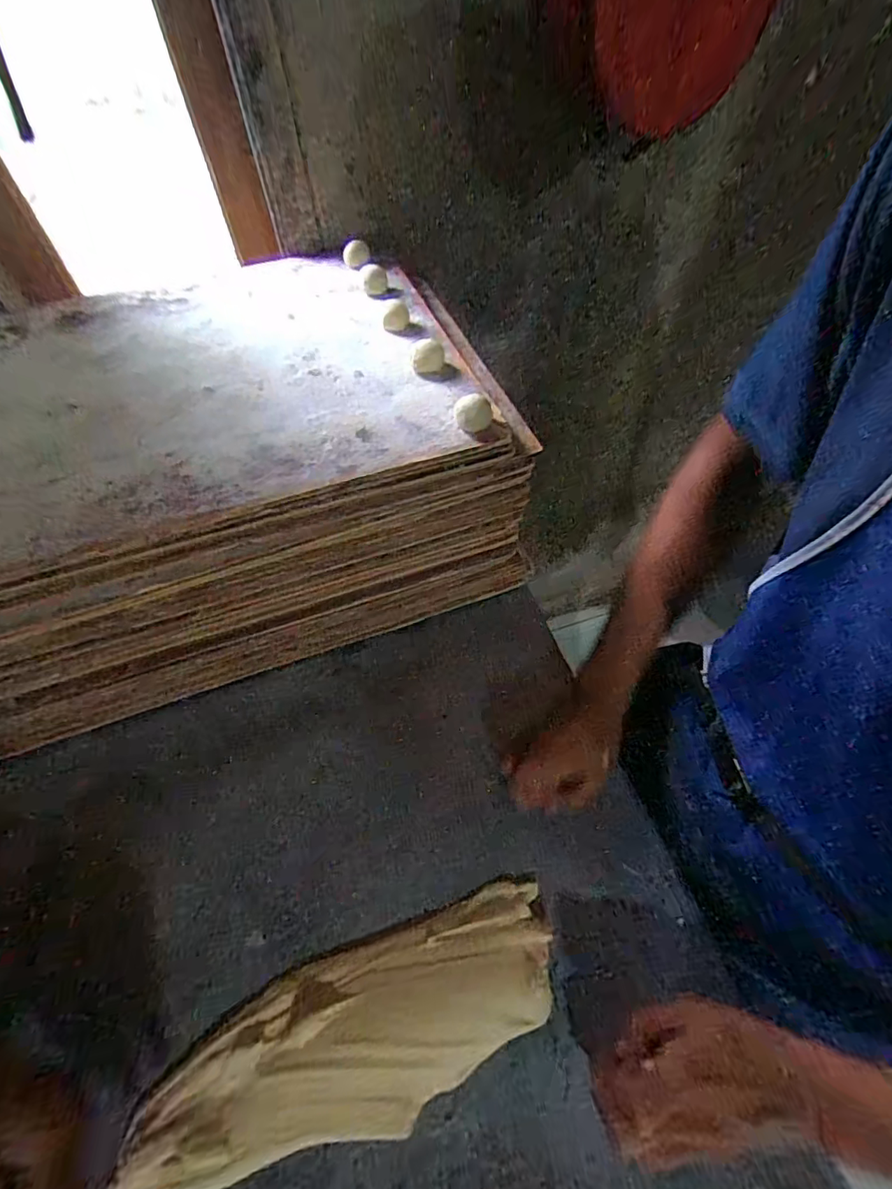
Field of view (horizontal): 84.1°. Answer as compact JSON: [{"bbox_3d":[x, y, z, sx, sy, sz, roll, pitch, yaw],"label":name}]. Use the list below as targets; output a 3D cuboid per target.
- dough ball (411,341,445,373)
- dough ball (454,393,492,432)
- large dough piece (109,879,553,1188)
[{"bbox_3d":[-0.017,-0.224,0.472,0.030,0.018,0.028,-1,56,2],"label":"dough ball"},{"bbox_3d":[0.023,-0.154,0.421,0.030,0.022,0.030,0,56,2],"label":"dough ball"},{"bbox_3d":[-0.066,0.319,0.359,0.309,0.018,0.102,-18,59,-9],"label":"large dough piece"}]

